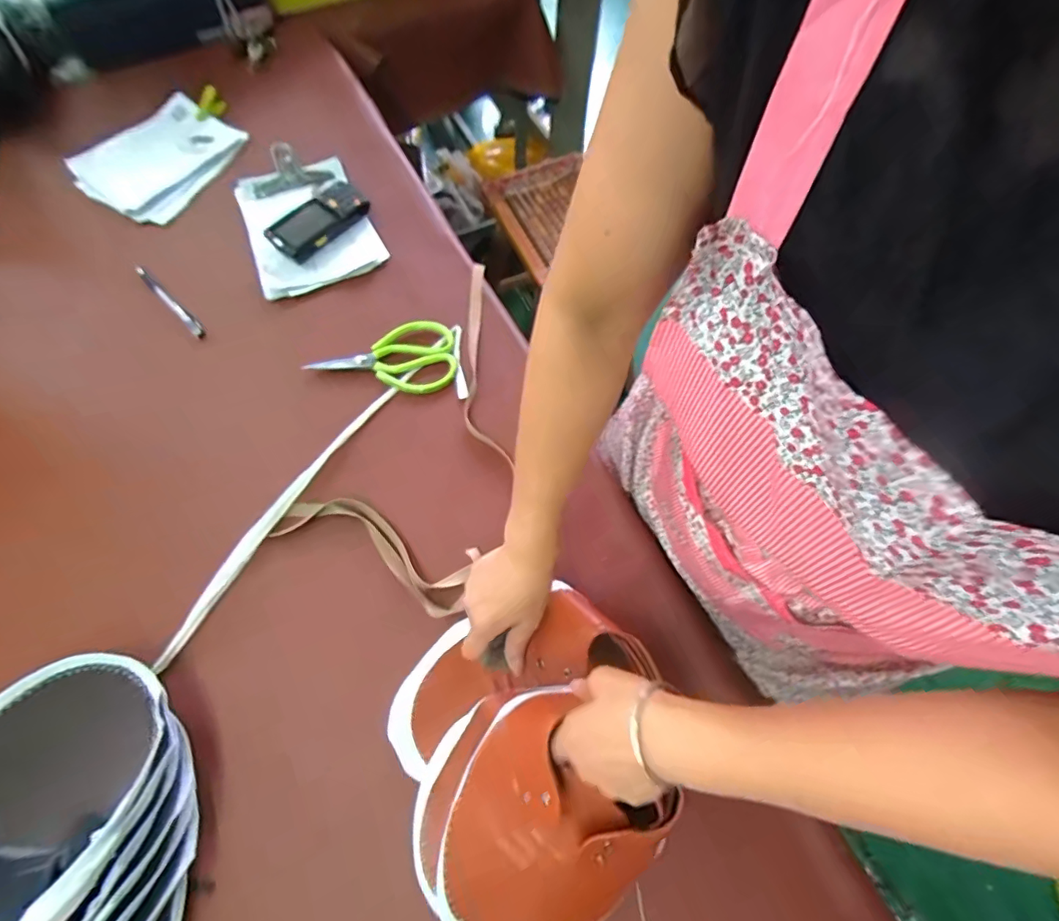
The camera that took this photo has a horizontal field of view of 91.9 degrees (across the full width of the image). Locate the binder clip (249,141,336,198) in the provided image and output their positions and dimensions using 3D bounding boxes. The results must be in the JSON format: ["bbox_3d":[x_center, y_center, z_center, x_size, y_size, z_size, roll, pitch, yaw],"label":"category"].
[{"bbox_3d":[-0.366,-0.441,0.771,0.119,0.035,0.064,-22,69,-12],"label":"binder clip"}]

